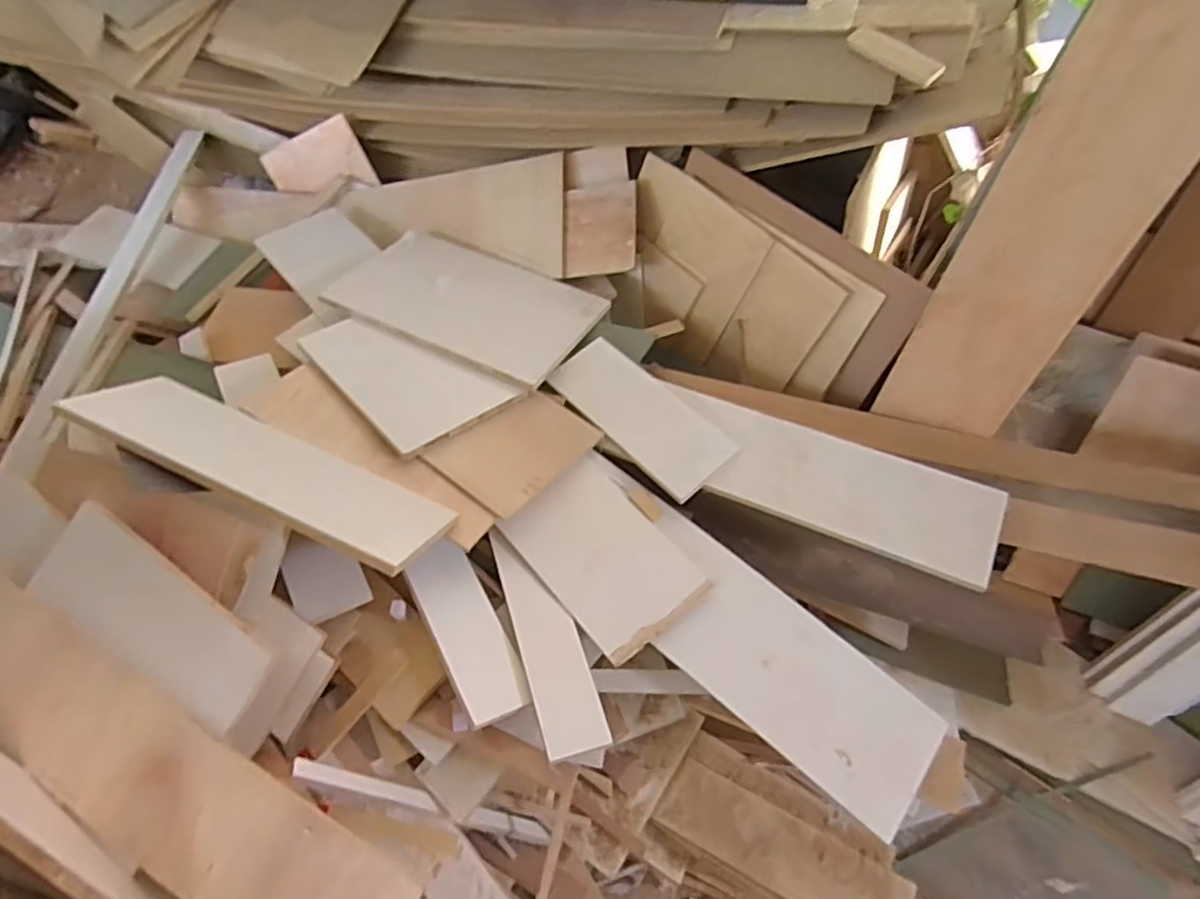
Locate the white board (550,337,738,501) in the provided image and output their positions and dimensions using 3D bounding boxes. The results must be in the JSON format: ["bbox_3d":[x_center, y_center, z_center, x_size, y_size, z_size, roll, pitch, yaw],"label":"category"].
[{"bbox_3d":[0.073,-0.068,1.281,0.145,0.025,0.375,-44,65,-5],"label":"white board"}]

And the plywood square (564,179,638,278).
[{"bbox_3d":[0.000,-0.510,1.538,0.171,0.015,0.224,-3,78,15],"label":"plywood square"}]

